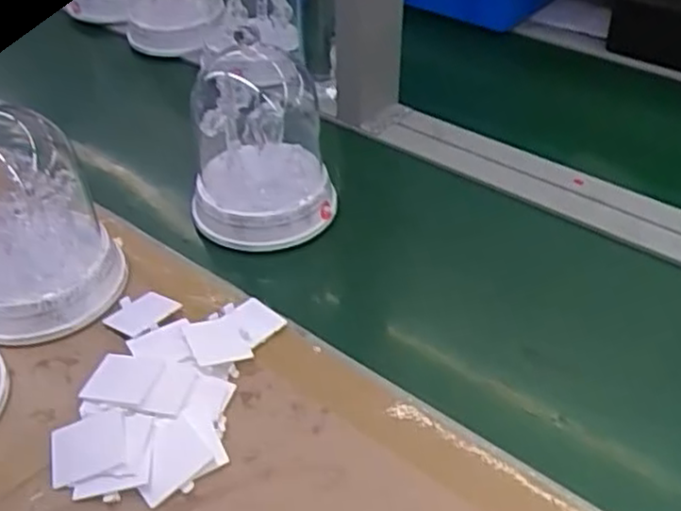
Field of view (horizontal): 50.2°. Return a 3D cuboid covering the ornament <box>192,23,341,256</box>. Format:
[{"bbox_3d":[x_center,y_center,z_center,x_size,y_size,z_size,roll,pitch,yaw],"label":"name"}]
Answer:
[{"bbox_3d":[-0.083,-0.125,0.745,0.136,0.165,0.162,-6,41,-4],"label":"ornament"}]

